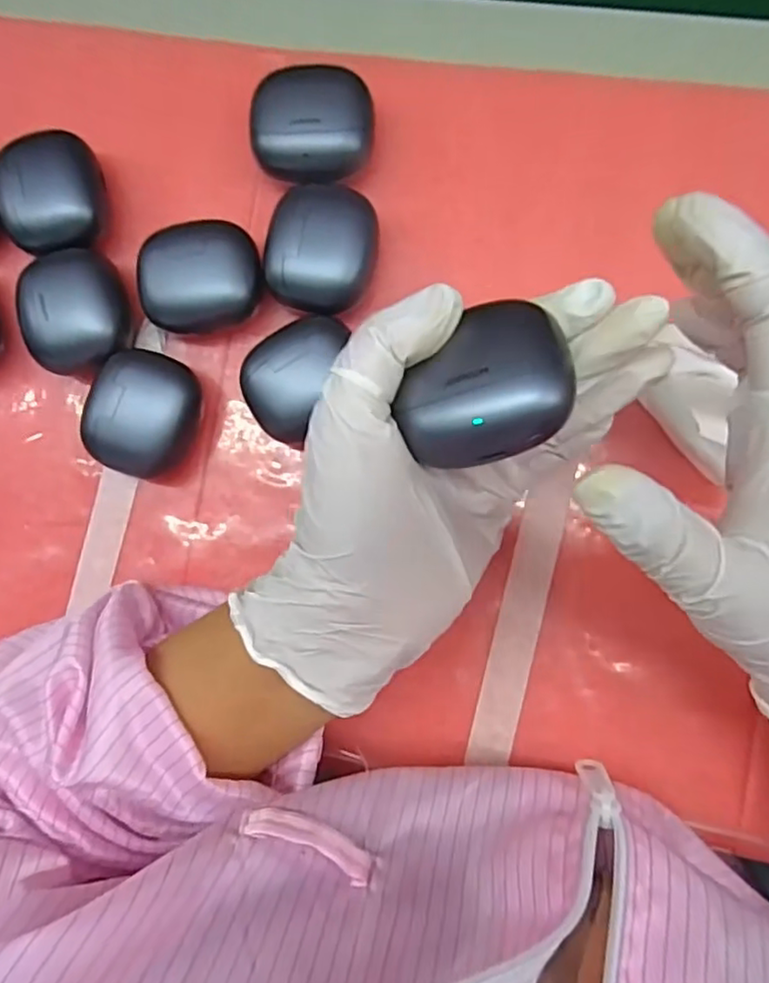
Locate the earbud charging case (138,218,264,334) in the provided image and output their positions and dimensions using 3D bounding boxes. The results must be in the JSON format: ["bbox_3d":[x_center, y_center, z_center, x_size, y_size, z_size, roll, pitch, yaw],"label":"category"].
[{"bbox_3d":[-0.085,-0.100,0.301,0.054,0.029,0.044,-13,87,5],"label":"earbud charging case"}]

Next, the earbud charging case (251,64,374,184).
[{"bbox_3d":[-0.033,-0.169,0.296,0.053,0.028,0.048,-6,88,5],"label":"earbud charging case"}]

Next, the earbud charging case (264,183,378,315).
[{"bbox_3d":[-0.028,-0.110,0.292,0.047,0.027,0.054,5,89,5],"label":"earbud charging case"}]

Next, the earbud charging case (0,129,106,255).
[{"bbox_3d":[-0.159,-0.144,0.310,0.046,0.030,0.053,-2,88,5],"label":"earbud charging case"}]

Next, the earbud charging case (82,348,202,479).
[{"bbox_3d":[-0.112,-0.036,0.300,0.046,0.030,0.056,13,89,6],"label":"earbud charging case"}]

